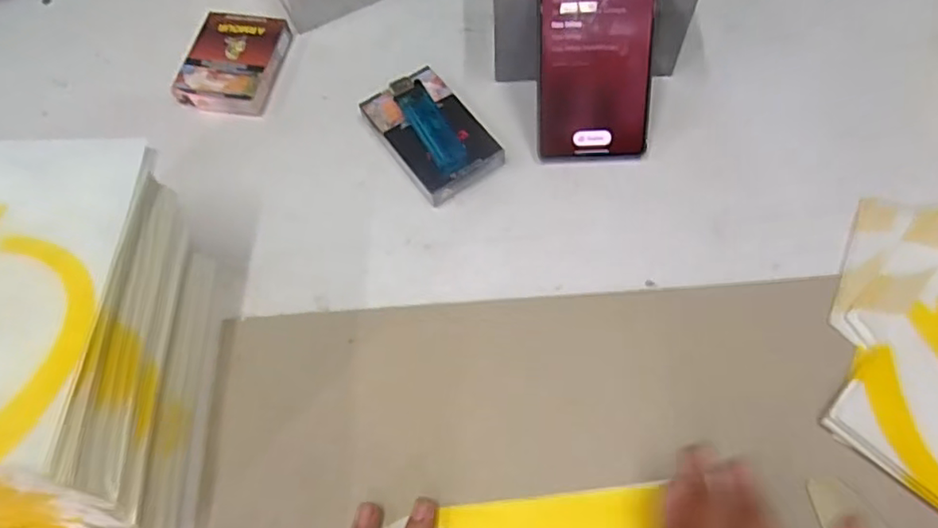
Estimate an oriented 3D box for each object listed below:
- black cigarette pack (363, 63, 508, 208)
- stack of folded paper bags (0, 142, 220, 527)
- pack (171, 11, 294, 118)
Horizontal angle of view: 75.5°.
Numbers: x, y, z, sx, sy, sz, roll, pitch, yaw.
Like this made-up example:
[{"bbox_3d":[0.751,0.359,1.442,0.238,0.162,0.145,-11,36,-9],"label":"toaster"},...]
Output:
[{"bbox_3d":[-0.025,-0.091,0.425,0.061,0.020,0.096,-34,67,-13],"label":"black cigarette pack"},{"bbox_3d":[-0.225,0.052,0.325,0.123,0.112,0.210,-4,64,1],"label":"stack of folded paper bags"},{"bbox_3d":[-0.181,-0.155,0.468,0.066,0.017,0.087,8,65,7],"label":"pack"}]

